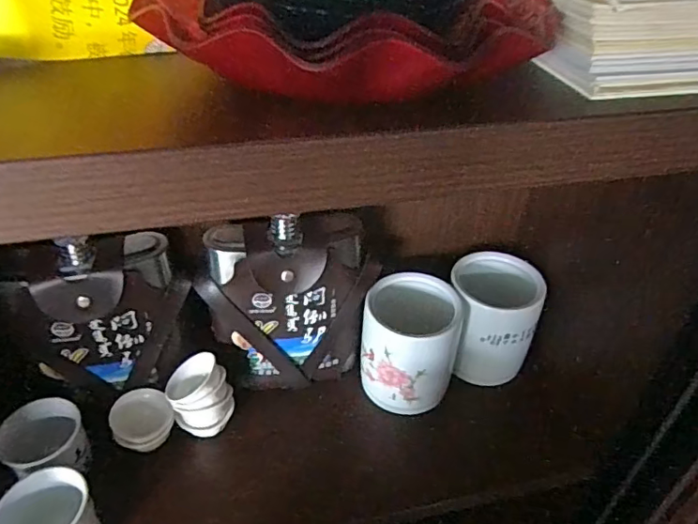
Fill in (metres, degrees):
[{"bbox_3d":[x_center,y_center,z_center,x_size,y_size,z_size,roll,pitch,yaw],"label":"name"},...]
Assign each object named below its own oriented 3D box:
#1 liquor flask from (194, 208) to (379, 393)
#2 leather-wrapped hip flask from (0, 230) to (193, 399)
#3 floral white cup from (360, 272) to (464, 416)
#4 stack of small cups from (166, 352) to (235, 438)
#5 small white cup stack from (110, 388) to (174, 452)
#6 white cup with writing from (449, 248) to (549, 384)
[{"bbox_3d":[-0.056,0.042,0.529,0.158,0.185,0.047,-2,40,-4],"label":"liquor flask"},{"bbox_3d":[-0.222,0.054,0.491,0.138,0.163,0.041,-17,43,-21],"label":"leather-wrapped hip flask"},{"bbox_3d":[0.063,0.086,0.555,0.093,0.113,0.089,8,40,9],"label":"floral white cup"},{"bbox_3d":[-0.145,0.127,0.524,0.056,0.060,0.059,-14,42,-18],"label":"stack of small cups"},{"bbox_3d":[-0.196,0.149,0.510,0.053,0.038,0.045,-26,47,-29],"label":"small white cup stack"},{"bbox_3d":[0.156,0.064,0.588,0.091,0.118,0.088,1,40,-1],"label":"white cup with writing"}]

